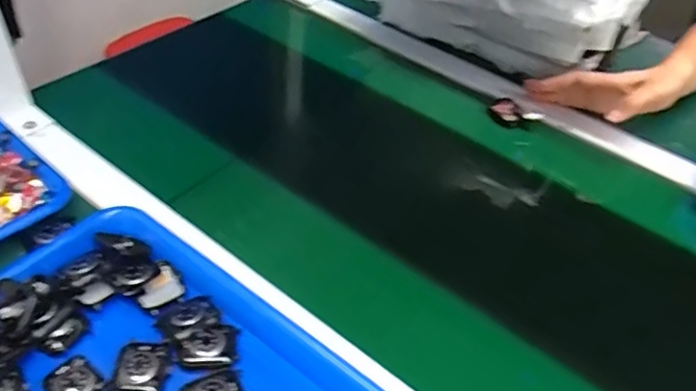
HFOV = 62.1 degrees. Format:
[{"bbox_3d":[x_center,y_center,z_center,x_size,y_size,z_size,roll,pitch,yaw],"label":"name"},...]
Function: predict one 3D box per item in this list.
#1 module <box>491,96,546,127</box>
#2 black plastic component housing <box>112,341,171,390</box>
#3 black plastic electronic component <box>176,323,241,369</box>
[{"bbox_3d":[0.199,-0.096,0.690,0.065,0.021,0.031,26,49,37],"label":"module"},{"bbox_3d":[-0.149,0.126,0.418,0.036,0.009,0.041,3,47,-2],"label":"black plastic component housing"},{"bbox_3d":[-0.105,0.114,0.435,0.044,0.007,0.032,-4,62,-17],"label":"black plastic electronic component"}]

